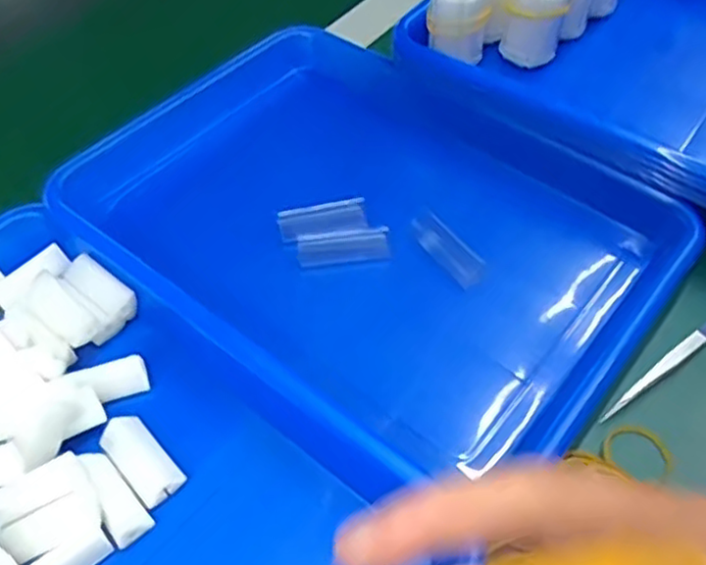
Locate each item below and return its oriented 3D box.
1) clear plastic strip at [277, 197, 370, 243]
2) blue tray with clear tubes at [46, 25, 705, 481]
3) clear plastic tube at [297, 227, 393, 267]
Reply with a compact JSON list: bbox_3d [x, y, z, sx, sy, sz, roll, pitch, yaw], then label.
[{"bbox_3d":[-0.018,-0.037,0.426,0.053,0.013,0.019,-13,53,-9],"label":"clear plastic strip"},{"bbox_3d":[0.000,-0.038,0.435,0.346,0.050,0.238,34,60,24],"label":"blue tray with clear tubes"},{"bbox_3d":[-0.005,-0.022,0.418,0.054,0.008,0.022,-7,52,-4],"label":"clear plastic tube"}]

